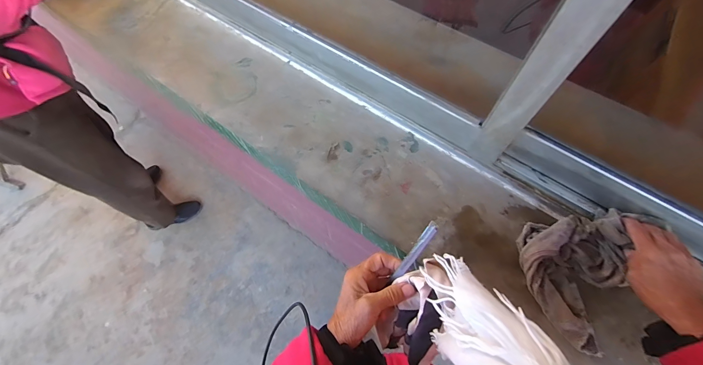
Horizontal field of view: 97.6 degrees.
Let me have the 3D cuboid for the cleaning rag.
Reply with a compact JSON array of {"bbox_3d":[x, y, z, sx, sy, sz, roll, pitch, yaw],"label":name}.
[{"bbox_3d":[0.343,0.127,0.431,0.164,0.059,0.169,-13,65,-6],"label":"cleaning rag"}]

